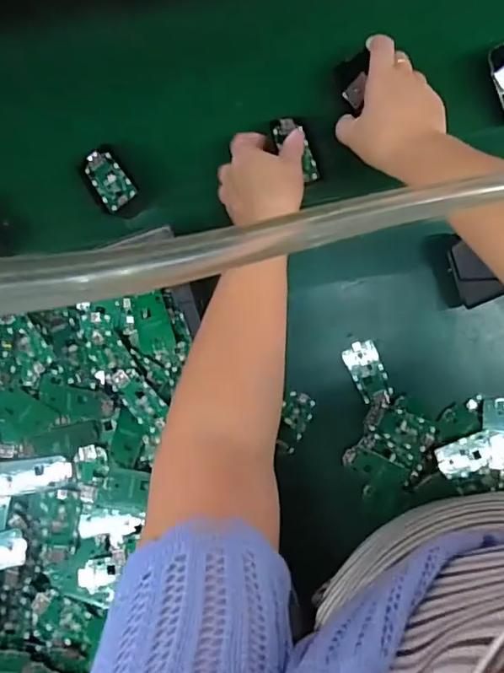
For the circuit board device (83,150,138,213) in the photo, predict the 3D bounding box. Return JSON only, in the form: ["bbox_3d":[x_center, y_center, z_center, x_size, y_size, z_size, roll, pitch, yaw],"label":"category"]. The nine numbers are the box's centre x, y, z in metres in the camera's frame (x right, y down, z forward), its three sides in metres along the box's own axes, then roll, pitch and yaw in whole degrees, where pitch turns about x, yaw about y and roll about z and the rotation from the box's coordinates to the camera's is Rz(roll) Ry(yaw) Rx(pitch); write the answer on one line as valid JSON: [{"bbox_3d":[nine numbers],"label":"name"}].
[{"bbox_3d":[-0.136,-0.151,0.512,0.033,0.007,0.069,-34,73,4],"label":"circuit board device"}]

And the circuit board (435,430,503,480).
[{"bbox_3d":[0.213,0.110,0.510,0.076,0.013,0.037,-10,93,3],"label":"circuit board"}]

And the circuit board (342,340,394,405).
[{"bbox_3d":[0.113,0.036,0.521,0.032,0.007,0.060,-21,92,4],"label":"circuit board"}]

